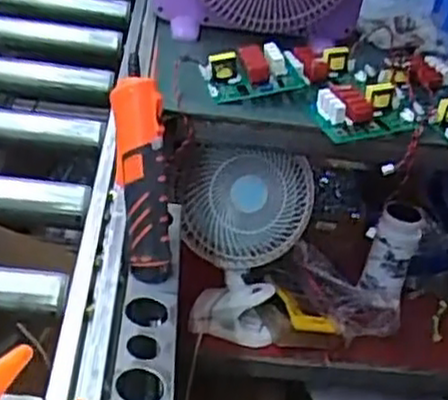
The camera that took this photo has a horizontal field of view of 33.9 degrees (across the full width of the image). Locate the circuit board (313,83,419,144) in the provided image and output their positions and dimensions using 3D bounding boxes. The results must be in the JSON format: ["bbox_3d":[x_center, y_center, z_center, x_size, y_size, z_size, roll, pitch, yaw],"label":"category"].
[{"bbox_3d":[0.189,-0.116,0.933,0.159,0.043,0.092,-8,37,-24],"label":"circuit board"}]

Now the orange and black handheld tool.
[{"bbox_3d":[-0.079,-0.028,0.709,0.043,0.207,0.039,-7,7,-18],"label":"orange and black handheld tool"}]

